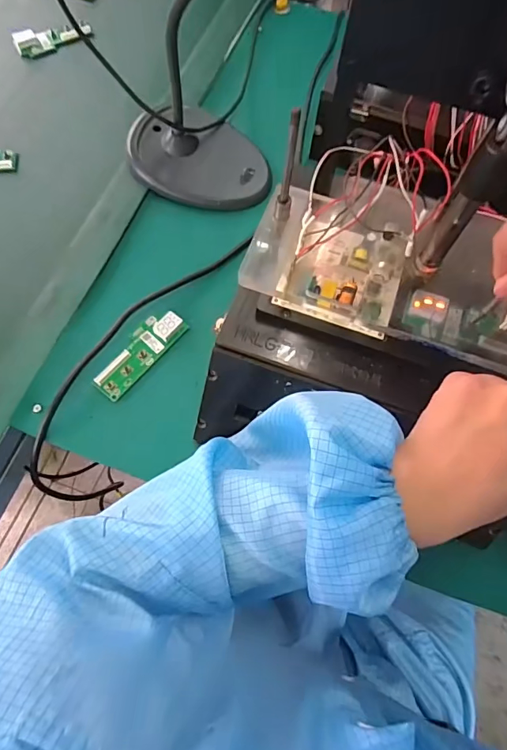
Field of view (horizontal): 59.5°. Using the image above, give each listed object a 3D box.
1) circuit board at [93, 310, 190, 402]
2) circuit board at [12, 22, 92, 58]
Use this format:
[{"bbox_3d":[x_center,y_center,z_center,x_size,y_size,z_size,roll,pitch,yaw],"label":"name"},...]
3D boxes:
[{"bbox_3d":[-0.108,-0.022,0.418,0.035,0.012,0.099,36,72,14],"label":"circuit board"},{"bbox_3d":[-0.263,-0.449,0.587,0.101,0.019,0.037,-29,70,-12],"label":"circuit board"}]

